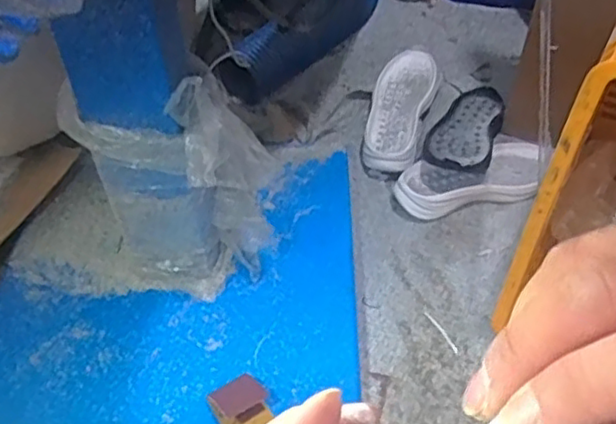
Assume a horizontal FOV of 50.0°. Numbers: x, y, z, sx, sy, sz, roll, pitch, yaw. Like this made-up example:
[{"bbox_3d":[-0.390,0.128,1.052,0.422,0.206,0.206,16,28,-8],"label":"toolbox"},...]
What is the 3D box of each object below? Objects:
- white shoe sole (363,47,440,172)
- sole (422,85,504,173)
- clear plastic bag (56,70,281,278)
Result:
[{"bbox_3d":[0.160,-0.185,1.161,0.106,0.082,0.273,14,52,12],"label":"white shoe sole"},{"bbox_3d":[0.268,-0.141,1.116,0.104,0.033,0.290,19,38,15],"label":"sole"},{"bbox_3d":[-0.147,-0.027,0.811,0.209,0.329,0.102,11,51,10],"label":"clear plastic bag"}]

